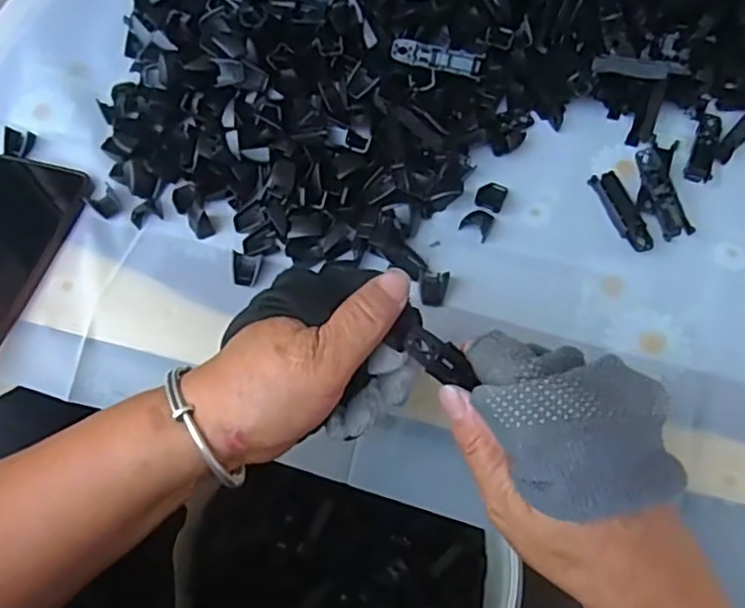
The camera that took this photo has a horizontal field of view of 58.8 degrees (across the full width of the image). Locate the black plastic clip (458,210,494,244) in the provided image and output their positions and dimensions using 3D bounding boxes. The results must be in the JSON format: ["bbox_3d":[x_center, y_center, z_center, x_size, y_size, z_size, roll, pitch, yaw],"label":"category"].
[{"bbox_3d":[0.070,-0.056,0.440,0.020,0.010,0.021,21,64,12],"label":"black plastic clip"}]

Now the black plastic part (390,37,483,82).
[{"bbox_3d":[0.045,-0.173,0.464,0.065,0.009,0.017,16,92,7],"label":"black plastic part"}]

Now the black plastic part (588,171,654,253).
[{"bbox_3d":[0.167,-0.063,0.442,0.019,0.005,0.065,-14,62,-6],"label":"black plastic part"}]

